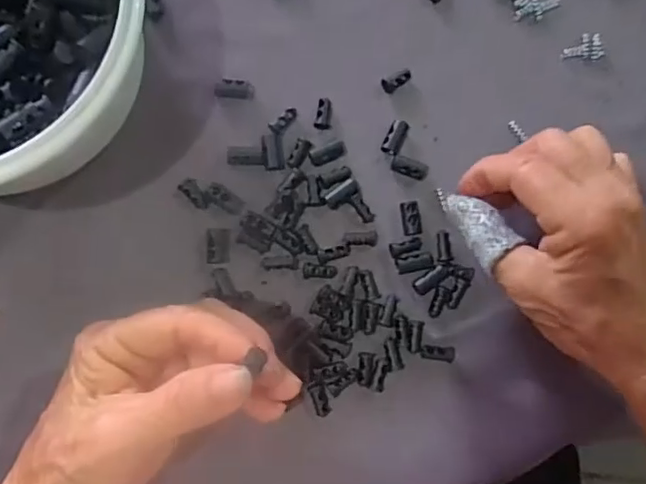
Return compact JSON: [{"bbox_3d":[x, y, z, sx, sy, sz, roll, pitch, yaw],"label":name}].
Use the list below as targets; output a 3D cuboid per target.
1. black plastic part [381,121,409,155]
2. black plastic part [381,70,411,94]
[{"bbox_3d":[0.039,-0.057,0.315,0.010,0.007,0.019,26,84,-4],"label":"black plastic part"},{"bbox_3d":[0.041,-0.089,0.318,0.018,0.004,0.008,-28,89,-7],"label":"black plastic part"}]

